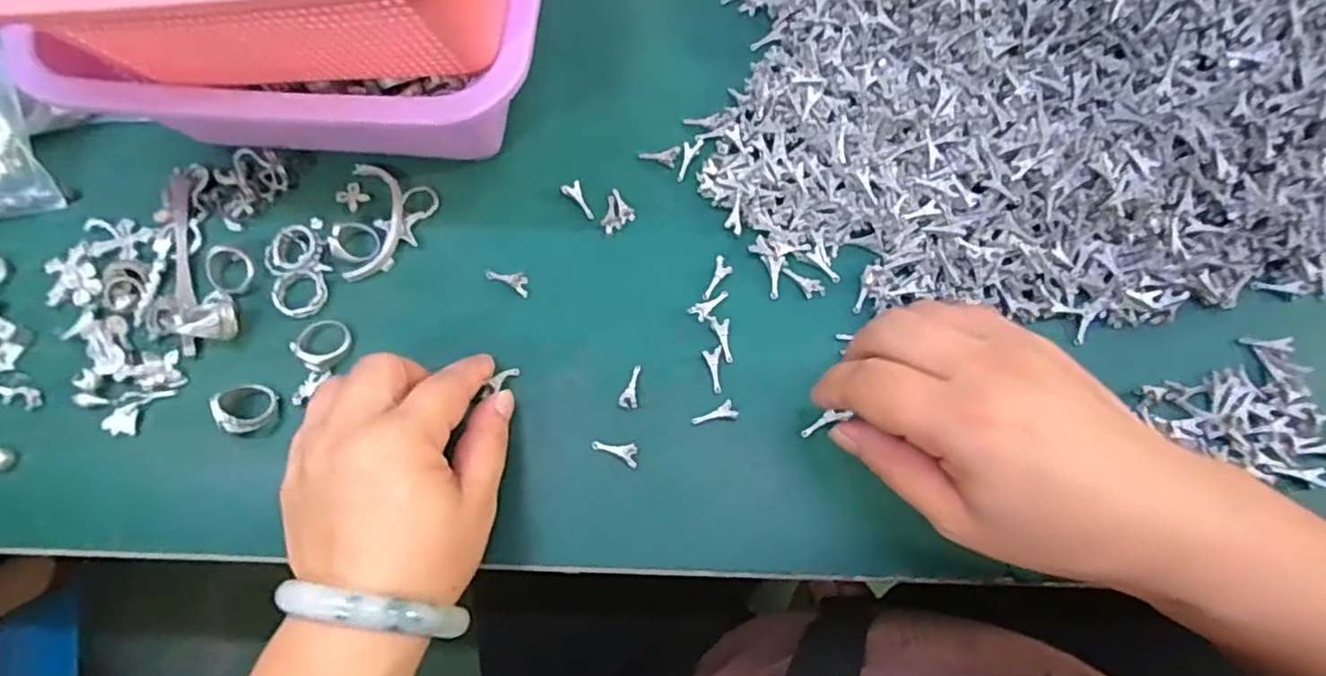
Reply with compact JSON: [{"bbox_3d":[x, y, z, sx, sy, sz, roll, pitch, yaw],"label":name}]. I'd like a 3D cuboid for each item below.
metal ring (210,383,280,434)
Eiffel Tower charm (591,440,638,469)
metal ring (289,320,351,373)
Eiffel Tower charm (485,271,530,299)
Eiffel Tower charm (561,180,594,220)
[{"bbox_3d":[-0.192,0.032,0.294,0.020,0.018,0.023,11,72,3],"label":"metal ring"},{"bbox_3d":[-0.021,0.051,0.295,0.023,0.006,0.010,24,74,7],"label":"Eiffel Tower charm"},{"bbox_3d":[-0.163,0.002,0.308,0.024,0.009,0.025,0,72,0],"label":"metal ring"},{"bbox_3d":[-0.076,-0.030,0.320,0.025,0.004,0.010,28,74,8],"label":"Eiffel Tower charm"},{"bbox_3d":[-0.044,-0.071,0.333,0.010,0.006,0.023,-21,74,-7],"label":"Eiffel Tower charm"}]

